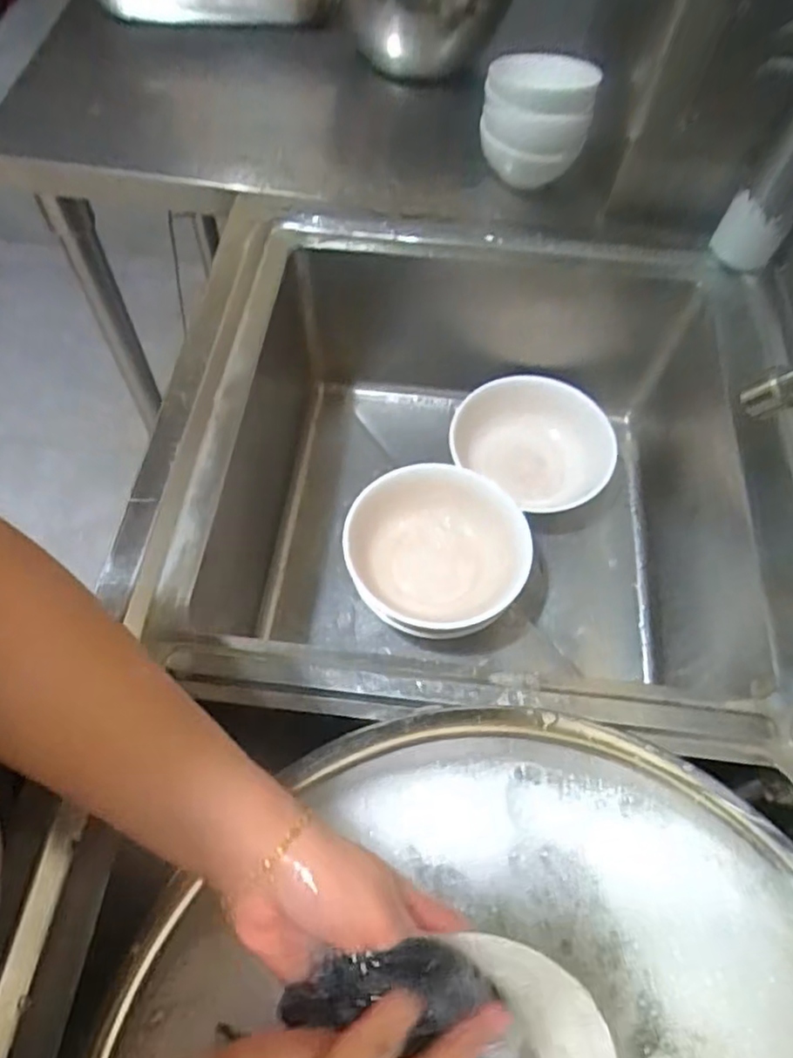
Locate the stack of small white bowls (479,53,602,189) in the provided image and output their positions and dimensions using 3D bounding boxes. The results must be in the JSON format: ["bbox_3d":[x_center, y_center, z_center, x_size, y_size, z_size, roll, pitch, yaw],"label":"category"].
[{"bbox_3d":[0.158,-0.459,0.758,0.114,0.122,0.091,12,60,5],"label":"stack of small white bowls"}]

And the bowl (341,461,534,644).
[{"bbox_3d":[0.041,0.029,0.739,0.189,0.098,0.179,1,60,-2],"label":"bowl"}]

